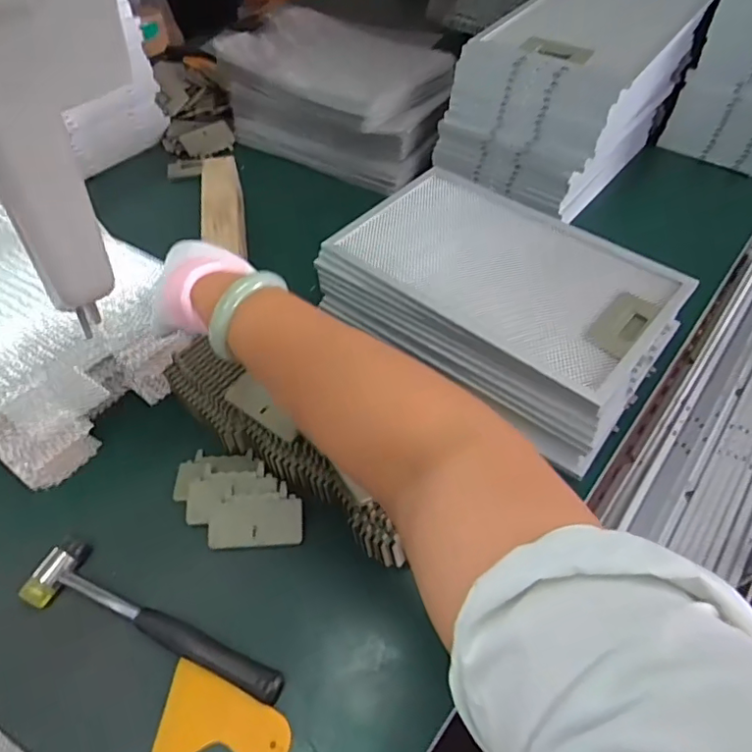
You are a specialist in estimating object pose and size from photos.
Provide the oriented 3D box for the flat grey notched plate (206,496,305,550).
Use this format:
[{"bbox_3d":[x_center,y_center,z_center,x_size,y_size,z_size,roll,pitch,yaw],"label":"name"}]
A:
[{"bbox_3d":[-0.112,0.136,0.521,0.086,0.004,0.044,-4,68,-1],"label":"flat grey notched plate"}]

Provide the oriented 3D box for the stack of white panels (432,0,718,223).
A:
[{"bbox_3d":[0.289,-0.410,0.802,0.234,0.209,0.333,31,58,26],"label":"stack of white panels"}]

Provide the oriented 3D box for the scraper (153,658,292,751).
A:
[{"bbox_3d":[-0.113,0.262,0.424,0.097,0.008,0.071,4,50,6],"label":"scraper"}]

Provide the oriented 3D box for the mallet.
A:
[{"bbox_3d":[-0.180,0.201,0.466,0.231,0.022,0.054,16,51,15],"label":"mallet"}]

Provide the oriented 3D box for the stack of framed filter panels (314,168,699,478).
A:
[{"bbox_3d":[0.129,-0.083,0.617,0.342,0.103,0.213,33,59,27],"label":"stack of framed filter panels"}]

